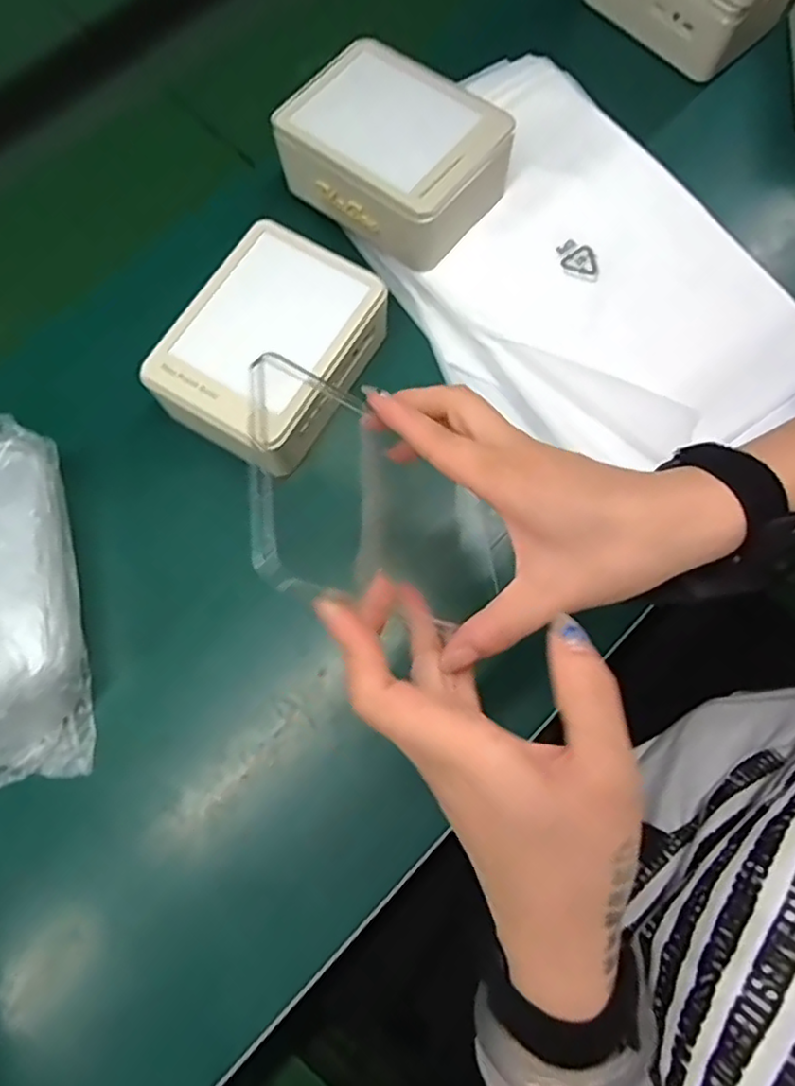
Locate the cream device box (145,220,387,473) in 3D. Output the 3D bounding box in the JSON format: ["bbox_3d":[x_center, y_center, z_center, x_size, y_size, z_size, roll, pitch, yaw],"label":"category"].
[{"bbox_3d":[-0.083,-0.125,0.436,0.108,0.063,0.148,29,76,9],"label":"cream device box"}]

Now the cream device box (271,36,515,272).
[{"bbox_3d":[0.000,-0.272,0.468,0.147,0.072,0.103,38,78,11],"label":"cream device box"}]

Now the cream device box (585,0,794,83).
[{"bbox_3d":[0.239,-0.454,0.526,0.148,0.055,0.101,42,79,12],"label":"cream device box"}]

